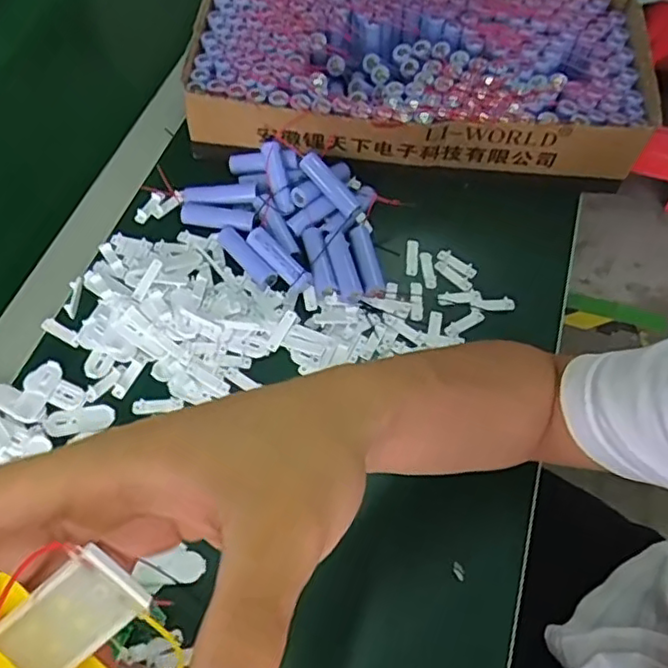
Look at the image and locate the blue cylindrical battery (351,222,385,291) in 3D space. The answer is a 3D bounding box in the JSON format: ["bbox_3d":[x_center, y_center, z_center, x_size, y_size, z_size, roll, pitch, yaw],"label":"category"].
[{"bbox_3d":[0.029,-0.064,0.555,0.019,0.015,0.070,-8,60,-7],"label":"blue cylindrical battery"}]

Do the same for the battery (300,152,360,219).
[{"bbox_3d":[-0.003,-0.133,0.564,0.019,0.023,0.067,-40,84,-23],"label":"battery"}]

